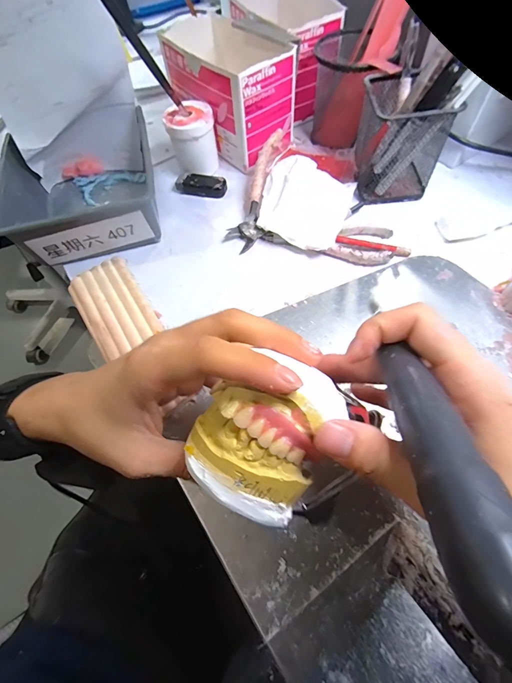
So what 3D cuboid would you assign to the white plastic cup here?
[{"bbox_3d":[-0.074,-0.239,0.393,0.054,0.064,0.050,-13,62,-3],"label":"white plastic cup"}]

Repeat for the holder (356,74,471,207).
[{"bbox_3d":[0.148,-0.213,0.349,0.079,0.094,0.079,0,62,4],"label":"holder"}]

